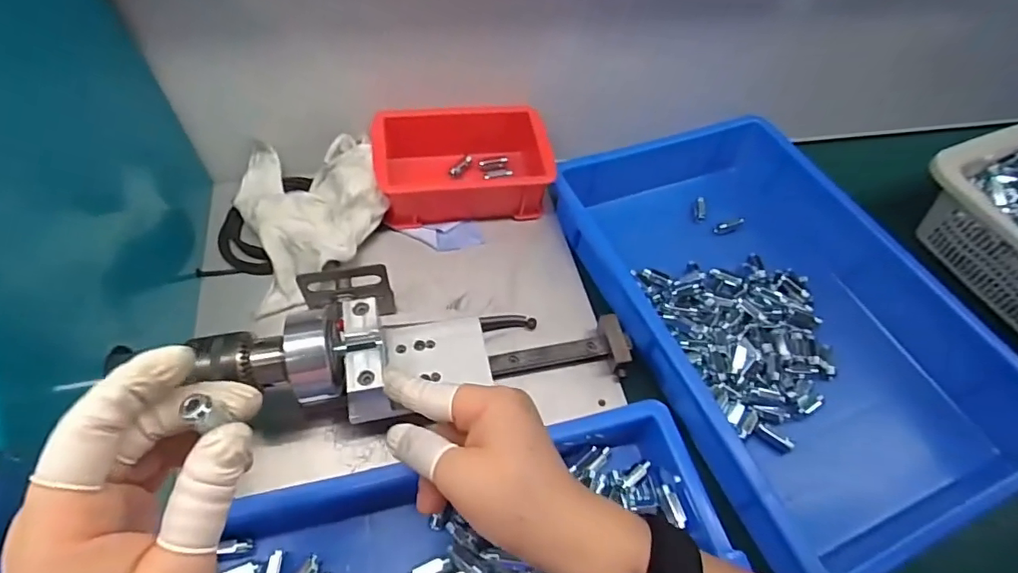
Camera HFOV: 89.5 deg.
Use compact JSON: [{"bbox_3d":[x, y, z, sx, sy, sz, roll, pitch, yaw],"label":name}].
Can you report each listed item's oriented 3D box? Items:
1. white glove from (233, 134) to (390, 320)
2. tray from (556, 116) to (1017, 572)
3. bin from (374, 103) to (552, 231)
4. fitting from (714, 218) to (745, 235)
[{"bbox_3d":[-0.165,-0.067,0.431,0.114,0.054,0.153,-17,58,-16],"label":"white glove"},{"bbox_3d":[0.214,0.023,0.431,0.254,0.090,0.367,-12,57,-13],"label":"tray"},{"bbox_3d":[-0.043,-0.110,0.468,0.147,0.061,0.102,-7,56,-10],"label":"bin"},{"bbox_3d":[0.217,-0.059,0.505,0.032,0.004,0.012,-23,59,-3],"label":"fitting"}]

